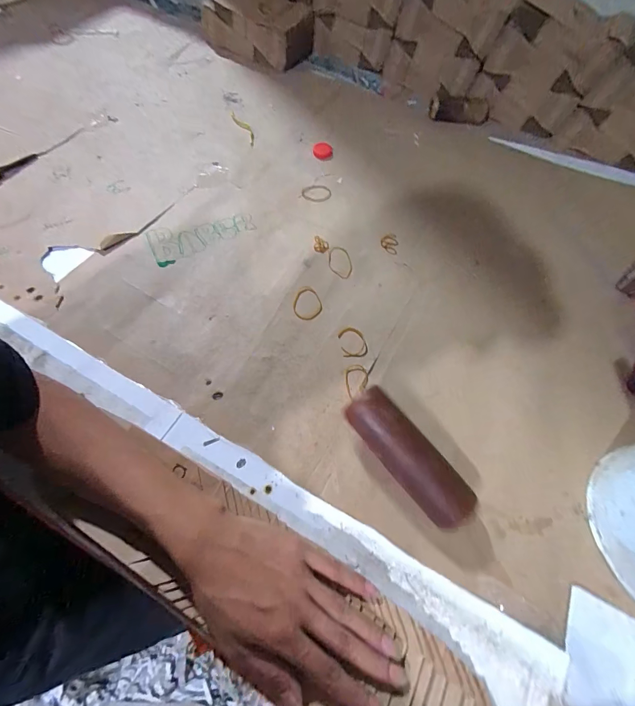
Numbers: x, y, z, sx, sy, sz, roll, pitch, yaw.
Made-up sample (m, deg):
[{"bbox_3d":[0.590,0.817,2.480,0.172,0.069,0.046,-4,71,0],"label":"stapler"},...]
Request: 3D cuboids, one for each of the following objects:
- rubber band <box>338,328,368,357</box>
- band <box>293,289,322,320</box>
[{"bbox_3d":[0.044,-0.013,0.440,0.033,0.005,0.040,-8,64,-6],"label":"rubber band"},{"bbox_3d":[-0.013,-0.063,0.460,0.037,0.006,0.044,-8,64,-7],"label":"band"}]

